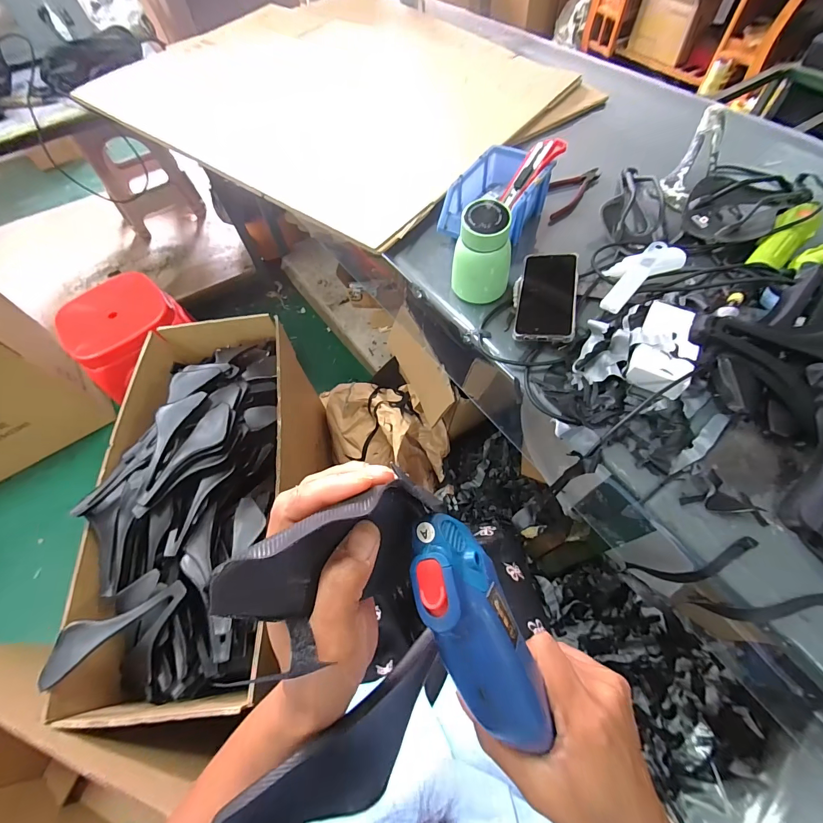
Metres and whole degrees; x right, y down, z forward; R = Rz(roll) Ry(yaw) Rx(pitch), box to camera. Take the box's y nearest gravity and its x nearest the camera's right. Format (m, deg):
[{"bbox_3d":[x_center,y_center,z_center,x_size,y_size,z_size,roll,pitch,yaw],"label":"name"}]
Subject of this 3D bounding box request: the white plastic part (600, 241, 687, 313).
[{"bbox_3d":[0.315,-0.199,0.526,0.142,0.033,0.064,-33,64,-14],"label":"white plastic part"}]

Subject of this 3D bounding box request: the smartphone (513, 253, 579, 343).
[{"bbox_3d":[0.189,-0.162,0.528,0.084,0.016,0.159,5,62,20],"label":"smartphone"}]

